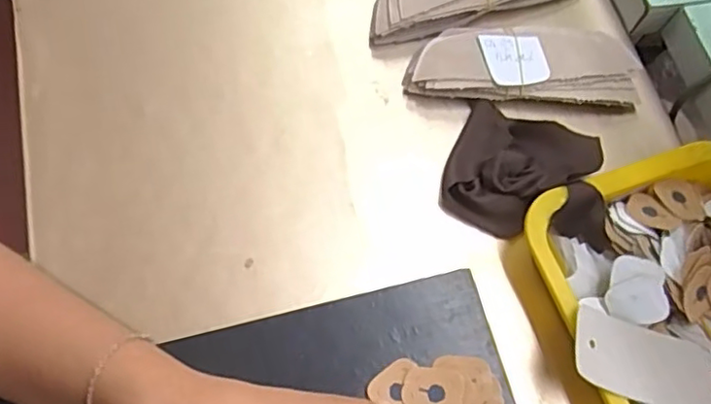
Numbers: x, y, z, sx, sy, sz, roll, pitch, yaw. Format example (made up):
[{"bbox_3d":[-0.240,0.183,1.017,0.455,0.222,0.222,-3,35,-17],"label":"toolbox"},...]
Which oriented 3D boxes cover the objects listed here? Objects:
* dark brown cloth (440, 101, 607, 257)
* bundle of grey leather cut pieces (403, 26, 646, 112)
[{"bbox_3d":[0.137,-0.025,0.490,0.123,0.042,0.106,19,66,2],"label":"dark brown cloth"},{"bbox_3d":[0.144,-0.117,0.530,0.195,0.026,0.070,5,67,-4],"label":"bundle of grey leather cut pieces"}]

